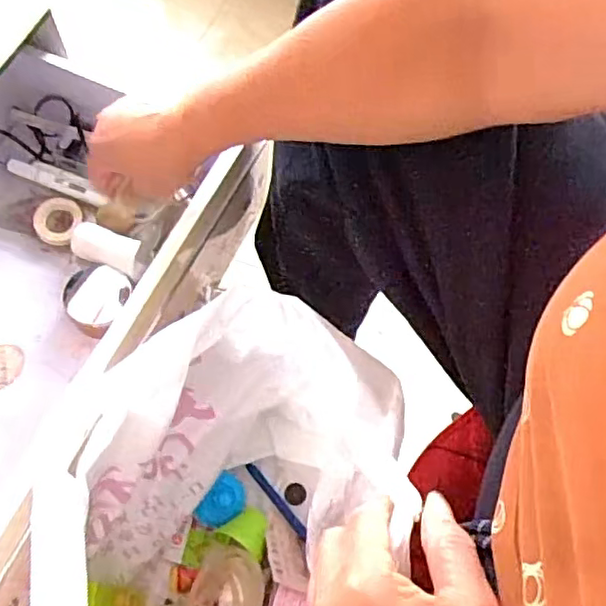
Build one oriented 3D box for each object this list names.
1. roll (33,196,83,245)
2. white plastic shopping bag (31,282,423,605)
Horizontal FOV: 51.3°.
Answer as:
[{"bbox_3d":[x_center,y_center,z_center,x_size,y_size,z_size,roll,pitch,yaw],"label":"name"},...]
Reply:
[{"bbox_3d":[-0.254,-0.087,0.654,0.047,0.015,0.057,-9,63,-6],"label":"roll"},{"bbox_3d":[-0.075,0.219,0.516,0.229,0.378,0.385,15,63,6],"label":"white plastic shopping bag"}]

